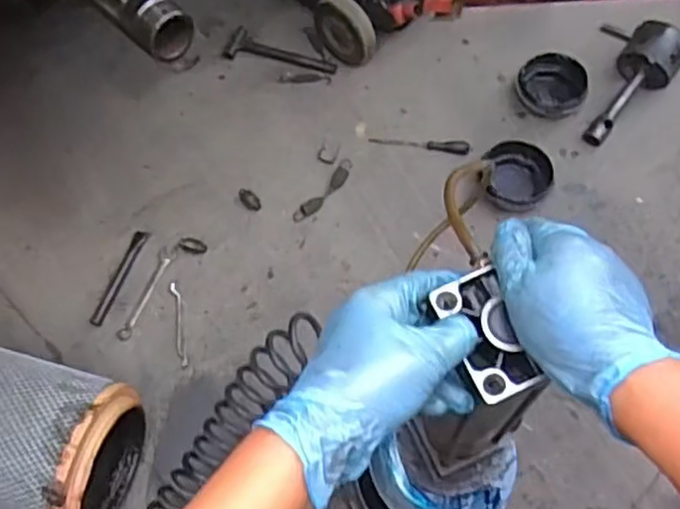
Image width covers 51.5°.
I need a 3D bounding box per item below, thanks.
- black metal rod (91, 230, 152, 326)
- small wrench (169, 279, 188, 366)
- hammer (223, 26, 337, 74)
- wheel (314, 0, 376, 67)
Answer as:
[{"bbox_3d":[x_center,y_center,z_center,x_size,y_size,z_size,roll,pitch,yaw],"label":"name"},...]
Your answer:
[{"bbox_3d":[-0.470,0.050,1.509,0.033,0.013,0.224,18,67,9],"label":"black metal rod"},{"bbox_3d":[-0.334,0.142,1.460,0.020,0.006,0.188,-12,66,-4],"label":"small wrench"},{"bbox_3d":[-0.147,-0.494,1.751,0.280,0.031,0.086,16,67,8],"label":"hammer"},{"bbox_3d":[0.011,-0.533,1.686,0.165,0.170,0.067,35,70,17],"label":"wheel"}]

